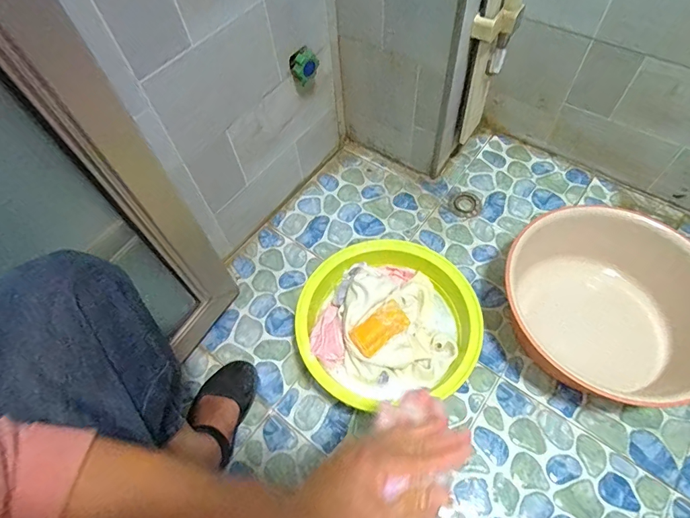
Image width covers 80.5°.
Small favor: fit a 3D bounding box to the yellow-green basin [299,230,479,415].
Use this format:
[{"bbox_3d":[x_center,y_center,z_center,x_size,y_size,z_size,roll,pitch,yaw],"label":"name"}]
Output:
[{"bbox_3d":[0.075,0.111,0.728,0.292,0.128,0.272,-2,59,3],"label":"yellow-green basin"}]

